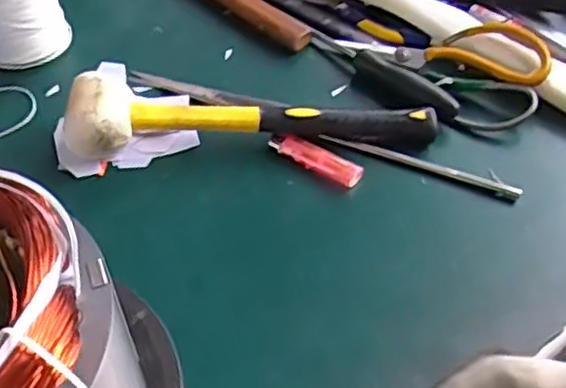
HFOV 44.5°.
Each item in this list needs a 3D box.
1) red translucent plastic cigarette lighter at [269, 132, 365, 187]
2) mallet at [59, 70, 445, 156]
[{"bbox_3d":[0.027,-0.027,0.537,0.075,0.009,0.022,26,55,21],"label":"red translucent plastic cigarette lighter"},{"bbox_3d":[-0.023,-0.069,0.541,0.284,0.053,0.075,-4,50,-2],"label":"mallet"}]

